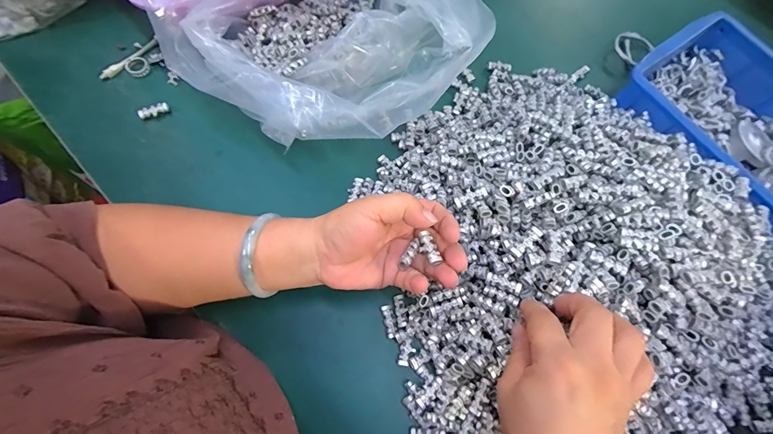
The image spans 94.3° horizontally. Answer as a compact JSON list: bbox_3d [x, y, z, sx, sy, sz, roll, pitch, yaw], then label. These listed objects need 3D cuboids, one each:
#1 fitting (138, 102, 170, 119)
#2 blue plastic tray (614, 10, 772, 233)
[{"bbox_3d":[-0.252,-0.115,0.388,0.031,0.009,0.009,-22,75,-13],"label":"fitting"},{"bbox_3d":[0.400,-0.103,0.407,0.186,0.062,0.245,-35,78,-16],"label":"blue plastic tray"}]

